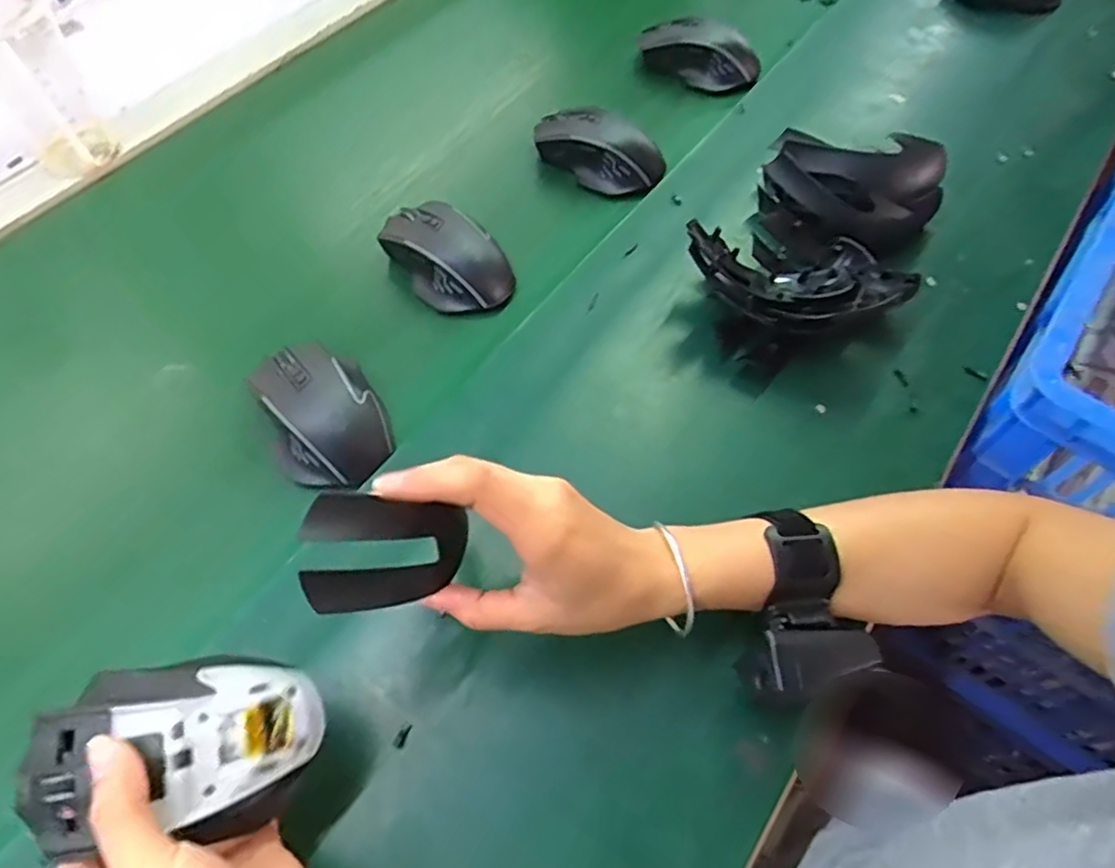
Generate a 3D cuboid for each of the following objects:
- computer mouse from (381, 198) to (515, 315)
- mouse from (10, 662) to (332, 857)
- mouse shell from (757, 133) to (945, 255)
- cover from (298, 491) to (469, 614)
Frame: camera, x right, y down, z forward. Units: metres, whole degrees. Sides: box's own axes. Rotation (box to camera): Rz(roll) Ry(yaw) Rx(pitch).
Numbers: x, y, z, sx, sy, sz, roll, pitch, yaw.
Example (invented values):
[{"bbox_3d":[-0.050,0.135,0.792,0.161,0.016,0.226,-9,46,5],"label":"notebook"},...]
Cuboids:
[{"bbox_3d":[-0.086,-0.138,0.530,0.068,0.039,0.108,-36,66,-19],"label":"computer mouse"},{"bbox_3d":[-0.163,0.137,0.299,0.111,0.052,0.066,-6,60,-6],"label":"mouse"},{"bbox_3d":[0.227,-0.180,0.521,0.130,0.085,0.059,8,60,5],"label":"mouse shell"},{"bbox_3d":[-0.077,0.051,0.310,0.079,0.053,0.019,2,12,-42],"label":"cover"}]

